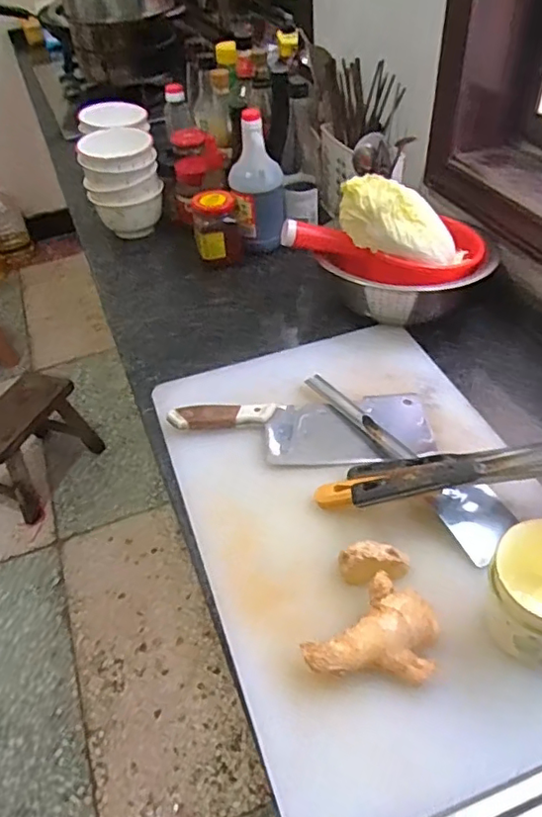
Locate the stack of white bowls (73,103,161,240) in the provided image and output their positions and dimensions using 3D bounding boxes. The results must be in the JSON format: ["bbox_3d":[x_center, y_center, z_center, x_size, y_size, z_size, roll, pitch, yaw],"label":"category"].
[{"bbox_3d":[-0.280,-0.447,1.109,0.131,0.159,0.253,-13,45,-8],"label":"stack of white bowls"}]

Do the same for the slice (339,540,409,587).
[{"bbox_3d":[0.094,0.144,0.539,0.061,0.038,0.030,0,45,5],"label":"slice"}]

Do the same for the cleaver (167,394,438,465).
[{"bbox_3d":[0.036,0.026,0.679,0.294,0.019,0.106,-6,45,-1],"label":"cleaver"}]

